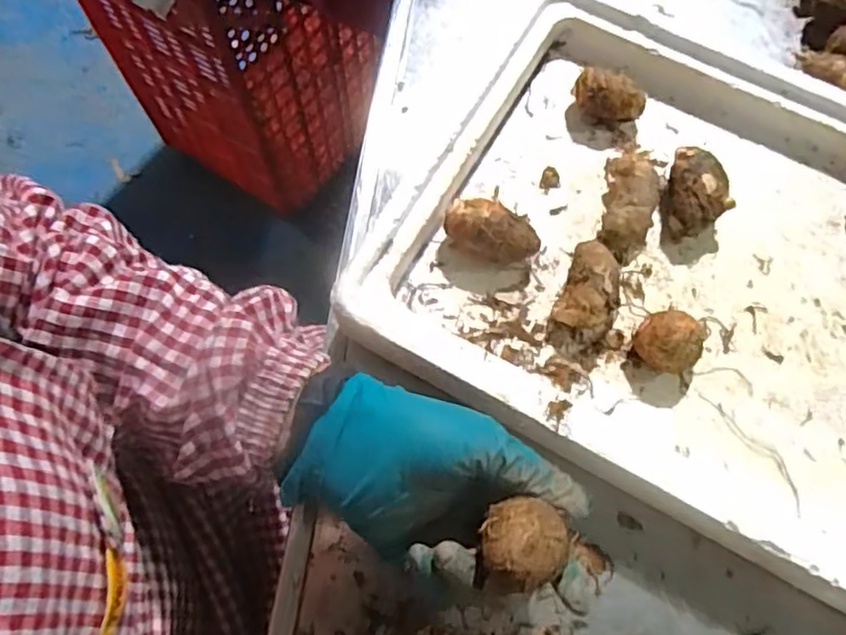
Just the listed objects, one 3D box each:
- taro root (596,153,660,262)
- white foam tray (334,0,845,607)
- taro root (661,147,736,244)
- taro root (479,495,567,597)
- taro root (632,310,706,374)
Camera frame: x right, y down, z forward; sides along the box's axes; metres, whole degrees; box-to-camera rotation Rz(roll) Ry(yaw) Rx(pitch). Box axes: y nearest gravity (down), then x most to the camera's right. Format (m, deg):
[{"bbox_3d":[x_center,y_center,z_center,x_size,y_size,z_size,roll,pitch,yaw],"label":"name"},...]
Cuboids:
[{"bbox_3d":[0.130,-0.071,0.415,0.031,0.027,0.069,11,69,5],"label":"taro root"},{"bbox_3d":[0.212,-0.008,0.394,0.456,0.049,0.288,26,71,11],"label":"white foam tray"},{"bbox_3d":[0.173,-0.077,0.413,0.036,0.033,0.053,10,69,5],"label":"taro root"},{"bbox_3d":[0.042,0.095,0.273,0.036,0.027,0.034,0,69,1],"label":"taro root"},{"bbox_3d":[0.140,0.017,0.381,0.033,0.033,0.034,-34,72,-11],"label":"taro root"}]

